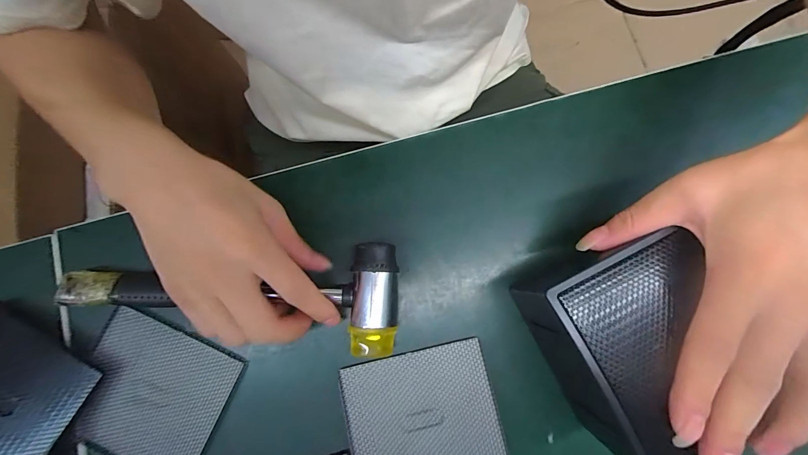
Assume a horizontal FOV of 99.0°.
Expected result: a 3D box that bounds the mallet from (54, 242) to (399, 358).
[{"bbox_3d":[-0.126,0.047,0.262,0.244,0.033,0.078,3,80,2],"label":"mallet"}]

